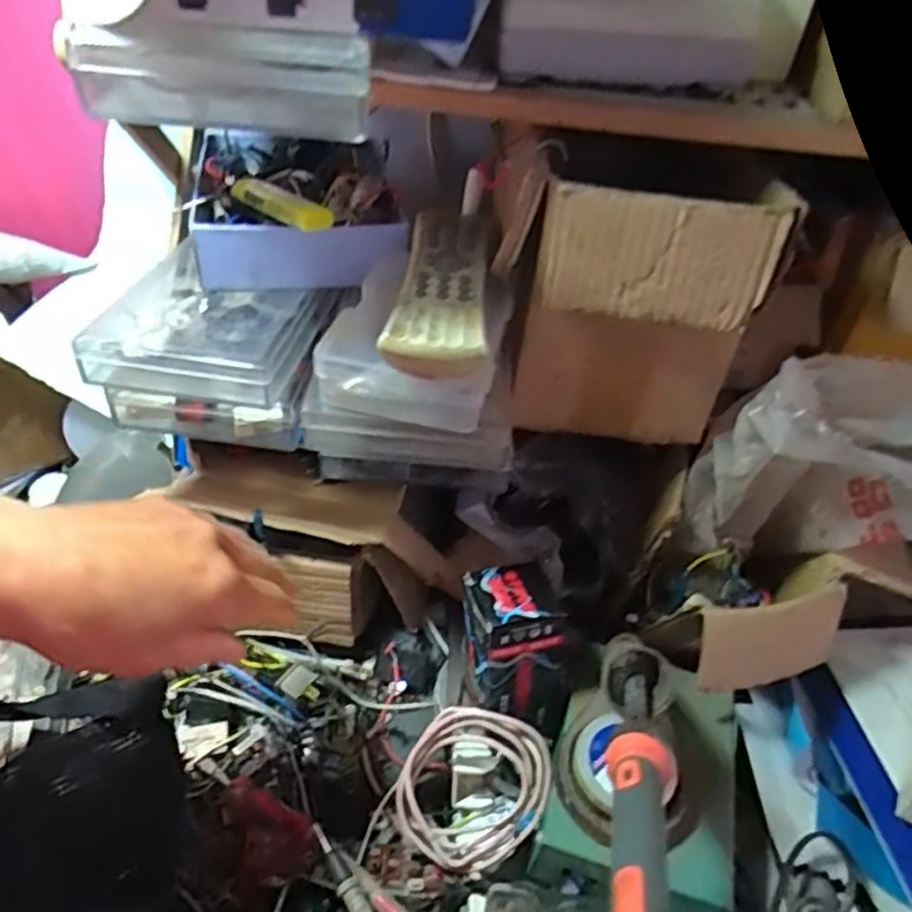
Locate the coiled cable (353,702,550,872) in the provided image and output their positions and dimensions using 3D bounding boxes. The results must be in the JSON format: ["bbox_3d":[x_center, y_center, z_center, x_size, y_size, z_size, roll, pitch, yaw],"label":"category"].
[{"bbox_3d":[0.002,0.203,0.421,0.105,0.025,0.094,4,83,19],"label":"coiled cable"}]

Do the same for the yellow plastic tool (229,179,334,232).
[{"bbox_3d":[-0.110,-0.157,0.428,0.078,0.011,0.021,32,49,25],"label":"yellow plastic tool"}]

